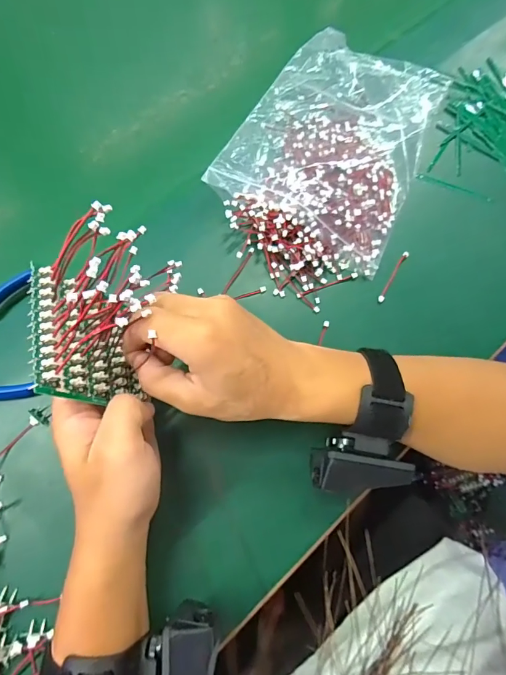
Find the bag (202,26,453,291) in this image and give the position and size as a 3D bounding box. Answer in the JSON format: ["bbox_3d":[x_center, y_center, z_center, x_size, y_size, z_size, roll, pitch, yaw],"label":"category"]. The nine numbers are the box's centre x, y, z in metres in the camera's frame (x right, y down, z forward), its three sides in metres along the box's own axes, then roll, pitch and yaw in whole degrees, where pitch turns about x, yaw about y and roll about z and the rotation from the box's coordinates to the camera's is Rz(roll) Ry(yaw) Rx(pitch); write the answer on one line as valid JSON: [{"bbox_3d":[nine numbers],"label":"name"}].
[{"bbox_3d":[0.075,-0.181,0.388,0.163,0.032,0.275,23,72,6],"label":"bag"}]

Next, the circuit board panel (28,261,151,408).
[{"bbox_3d":[-0.101,0.001,0.253,0.008,0.073,0.076,-21,68,24],"label":"circuit board panel"}]

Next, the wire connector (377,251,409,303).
[{"bbox_3d":[0.126,-0.055,0.366,0.005,0.005,0.056,30,73,8],"label":"wire connector"}]

